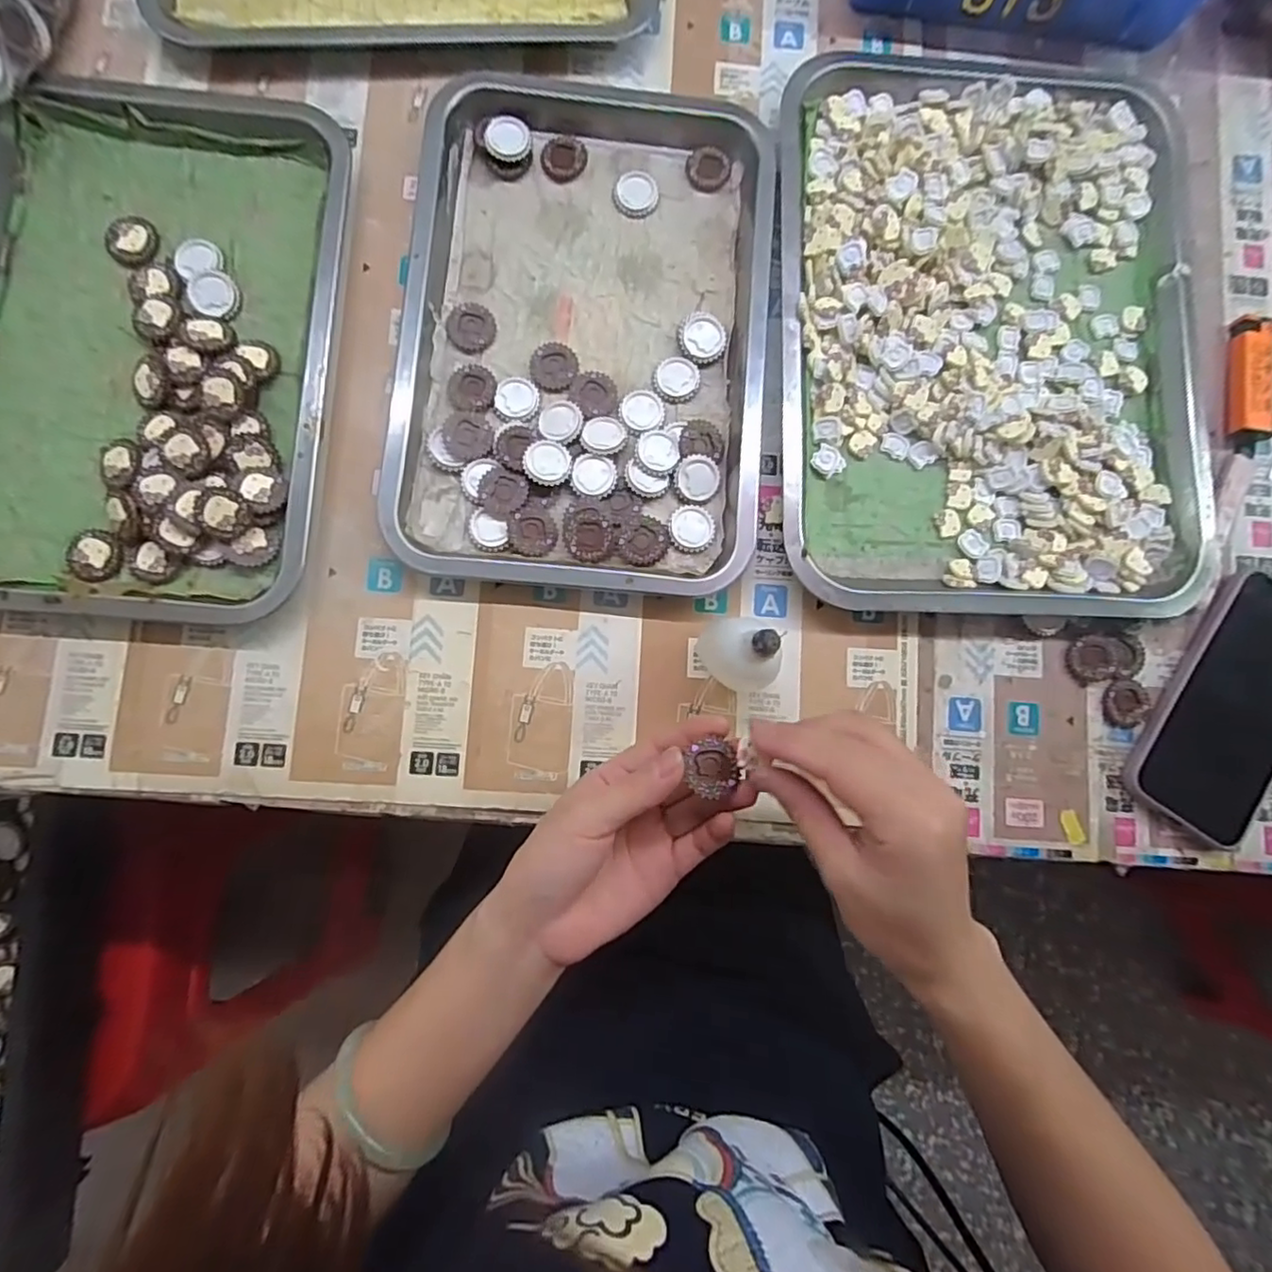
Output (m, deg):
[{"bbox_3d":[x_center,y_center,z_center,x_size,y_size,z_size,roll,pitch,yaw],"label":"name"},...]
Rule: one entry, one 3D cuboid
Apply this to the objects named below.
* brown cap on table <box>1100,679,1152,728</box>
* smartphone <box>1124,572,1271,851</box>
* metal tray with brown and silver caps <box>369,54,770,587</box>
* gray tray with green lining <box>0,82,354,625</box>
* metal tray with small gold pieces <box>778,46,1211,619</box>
[{"bbox_3d":[0.291,0.040,0.369,0.028,0.004,0.028,3,84,-3],"label":"brown cap on table"},{"bbox_3d":[0.356,0.042,0.367,0.080,0.015,0.156,34,83,0],"label":"smartphone"},{"bbox_3d":[-0.029,-0.184,0.368,0.206,0.022,0.311,4,84,-3],"label":"metal tray with brown and silver caps"},{"bbox_3d":[-0.275,-0.164,0.351,0.204,0.022,0.305,5,84,-3],"label":"gray tray with green lining"},{"bbox_3d":[0.214,-0.200,0.382,0.254,0.025,0.371,2,84,-4],"label":"metal tray with small gold pieces"}]

